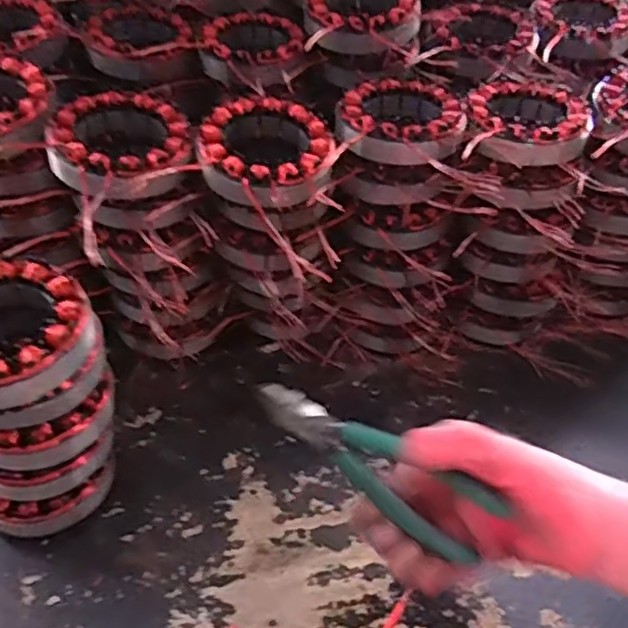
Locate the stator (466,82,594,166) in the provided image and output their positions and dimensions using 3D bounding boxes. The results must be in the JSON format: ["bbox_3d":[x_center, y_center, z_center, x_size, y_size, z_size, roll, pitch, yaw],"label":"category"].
[{"bbox_3d":[0.151,-0.135,0.457,0.083,0.032,0.085,13,49,8],"label":"stator"}]

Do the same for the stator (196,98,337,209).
[{"bbox_3d":[-0.030,-0.100,0.419,0.082,0.033,0.091,7,48,2],"label":"stator"}]

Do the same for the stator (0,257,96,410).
[{"bbox_3d":[-0.163,0.012,0.340,0.086,0.034,0.086,2,48,-2],"label":"stator"}]

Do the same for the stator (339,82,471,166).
[{"bbox_3d":[0.060,-0.132,0.449,0.086,0.035,0.089,12,49,6],"label":"stator"}]

